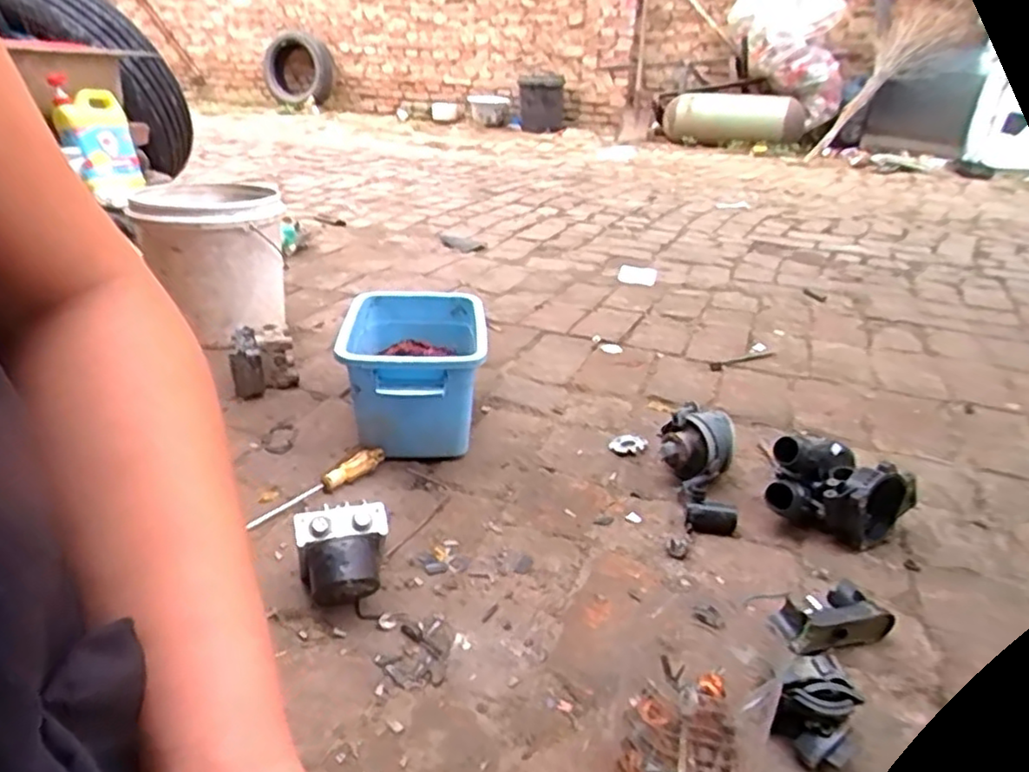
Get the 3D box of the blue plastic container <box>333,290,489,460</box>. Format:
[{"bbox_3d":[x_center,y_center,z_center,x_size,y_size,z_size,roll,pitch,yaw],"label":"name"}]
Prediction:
[{"bbox_3d":[-0.146,-0.022,1.004,0.191,0.149,0.292,1,26,-3],"label":"blue plastic container"}]

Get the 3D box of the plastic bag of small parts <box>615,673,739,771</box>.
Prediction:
[{"bbox_3d":[0.117,0.264,0.487,0.078,0.104,0.084,8,26,11],"label":"plastic bag of small parts"}]

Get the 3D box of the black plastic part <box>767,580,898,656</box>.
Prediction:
[{"bbox_3d":[0.303,0.228,0.662,0.114,0.032,0.060,-7,27,-18],"label":"black plastic part"}]

